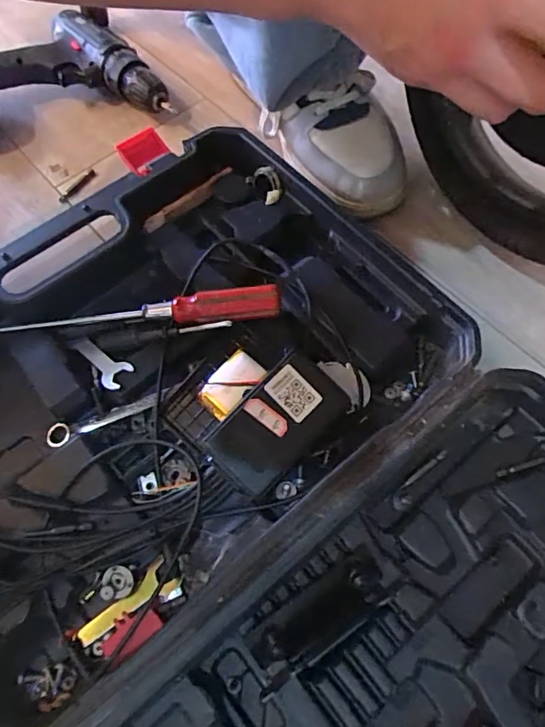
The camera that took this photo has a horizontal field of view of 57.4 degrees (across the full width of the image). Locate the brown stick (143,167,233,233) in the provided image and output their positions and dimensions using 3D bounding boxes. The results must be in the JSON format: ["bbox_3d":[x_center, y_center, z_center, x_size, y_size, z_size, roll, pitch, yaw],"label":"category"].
[{"bbox_3d":[-0.081,-0.159,0.484,0.100,0.018,0.008,-34,68,-14],"label":"brown stick"}]

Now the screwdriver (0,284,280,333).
[{"bbox_3d":[-0.105,-0.038,0.396,0.222,0.038,0.023,-5,64,-1],"label":"screwdriver"}]

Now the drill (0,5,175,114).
[{"bbox_3d":[-0.252,-0.313,0.546,0.218,0.079,0.196,-27,67,-11],"label":"drill"}]

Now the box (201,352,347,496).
[{"bbox_3d":[0.004,0.041,0.355,0.097,0.017,0.058,-42,88,-11],"label":"box"}]

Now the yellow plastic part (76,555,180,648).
[{"bbox_3d":[-0.097,0.164,0.335,0.071,0.005,0.023,-40,70,-16],"label":"yellow plastic part"}]

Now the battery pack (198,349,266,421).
[{"bbox_3d":[-0.033,0.015,0.378,0.034,0.006,0.050,41,83,22],"label":"battery pack"}]

